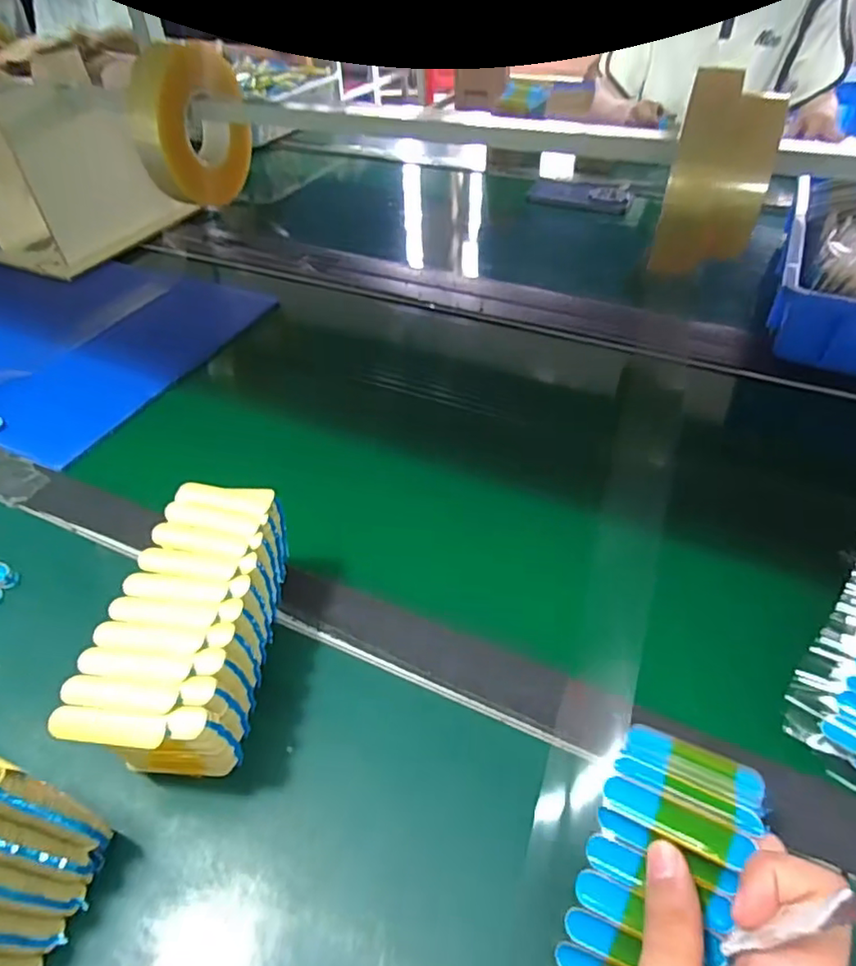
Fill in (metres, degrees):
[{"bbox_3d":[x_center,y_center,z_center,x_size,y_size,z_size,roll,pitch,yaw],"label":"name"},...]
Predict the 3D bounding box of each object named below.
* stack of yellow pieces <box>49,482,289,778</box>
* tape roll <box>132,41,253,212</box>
[{"bbox_3d":[-0.138,0.089,0.354,0.084,0.093,0.153,3,45,5],"label":"stack of yellow pieces"},{"bbox_3d":[-0.280,-0.429,0.707,0.040,0.164,0.164,13,39,26],"label":"tape roll"}]

